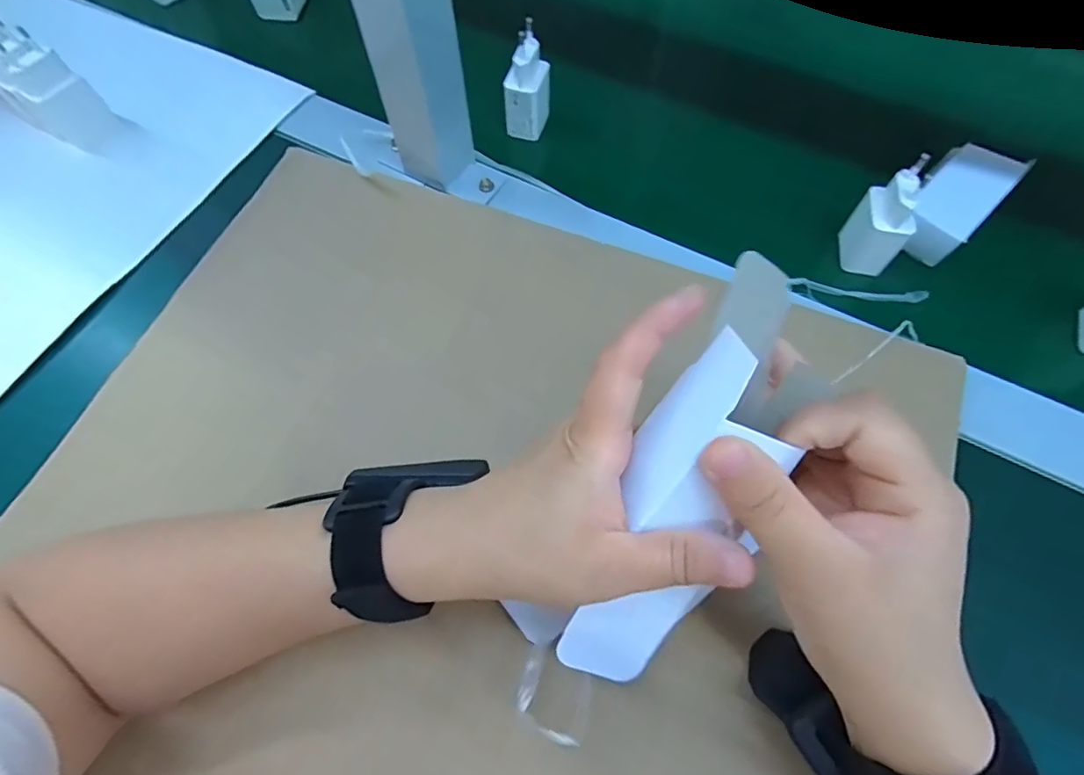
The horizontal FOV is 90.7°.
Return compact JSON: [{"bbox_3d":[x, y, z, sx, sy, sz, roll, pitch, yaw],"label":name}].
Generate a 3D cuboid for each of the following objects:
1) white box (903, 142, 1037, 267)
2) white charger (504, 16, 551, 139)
[{"bbox_3d":[0.302,-0.138,0.392,0.093,0.033,0.047,-43,73,-16],"label":"white box"},{"bbox_3d":[-0.011,-0.237,0.421,0.027,0.071,0.040,25,70,10],"label":"white charger"}]

